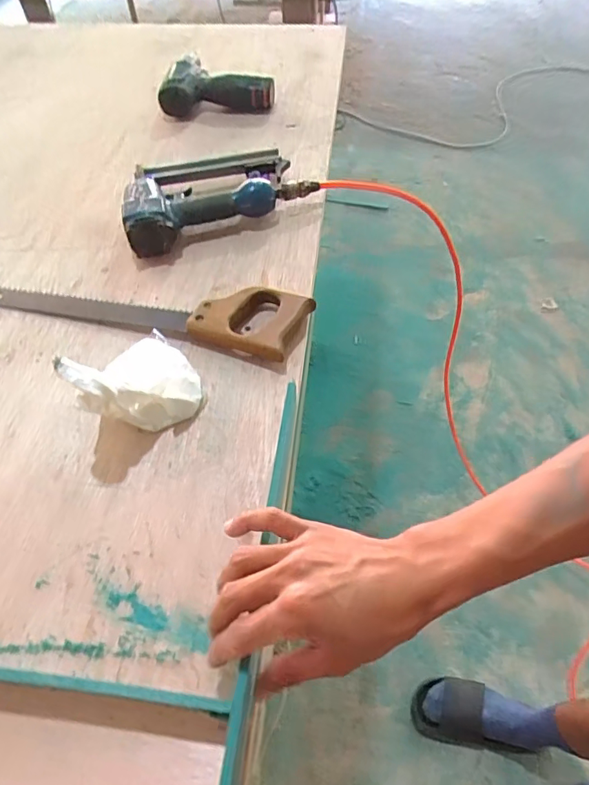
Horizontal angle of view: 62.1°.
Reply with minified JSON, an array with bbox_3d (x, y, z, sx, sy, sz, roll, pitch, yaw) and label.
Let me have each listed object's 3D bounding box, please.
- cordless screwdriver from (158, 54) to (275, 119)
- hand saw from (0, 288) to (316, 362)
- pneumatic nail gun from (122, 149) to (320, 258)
[{"bbox_3d":[-0.131,-0.536,0.863,0.193,0.046,0.129,9,54,7],"label":"cordless screwdriver"},{"bbox_3d":[-0.173,-0.108,0.566,0.380,0.033,0.082,12,56,11],"label":"hand saw"},{"bbox_3d":[-0.111,-0.278,0.678,0.254,0.058,0.154,-19,56,-11],"label":"pneumatic nail gun"}]

